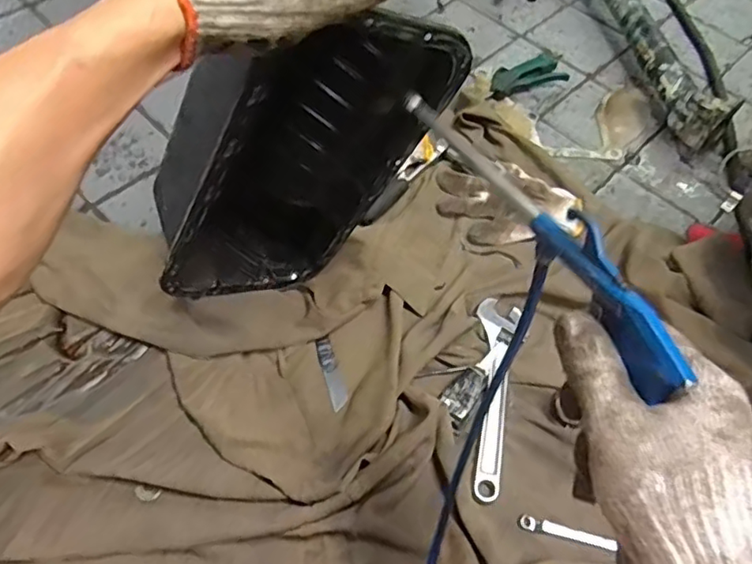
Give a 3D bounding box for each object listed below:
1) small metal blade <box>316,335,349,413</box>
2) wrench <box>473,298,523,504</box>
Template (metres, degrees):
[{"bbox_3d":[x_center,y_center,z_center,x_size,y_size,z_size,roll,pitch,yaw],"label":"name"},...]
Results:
[{"bbox_3d":[-0.054,0.111,0.715,0.022,0.006,0.093,-12,63,-16],"label":"small metal blade"},{"bbox_3d":[0.135,0.127,0.693,0.050,0.024,0.249,12,59,6],"label":"wrench"}]

